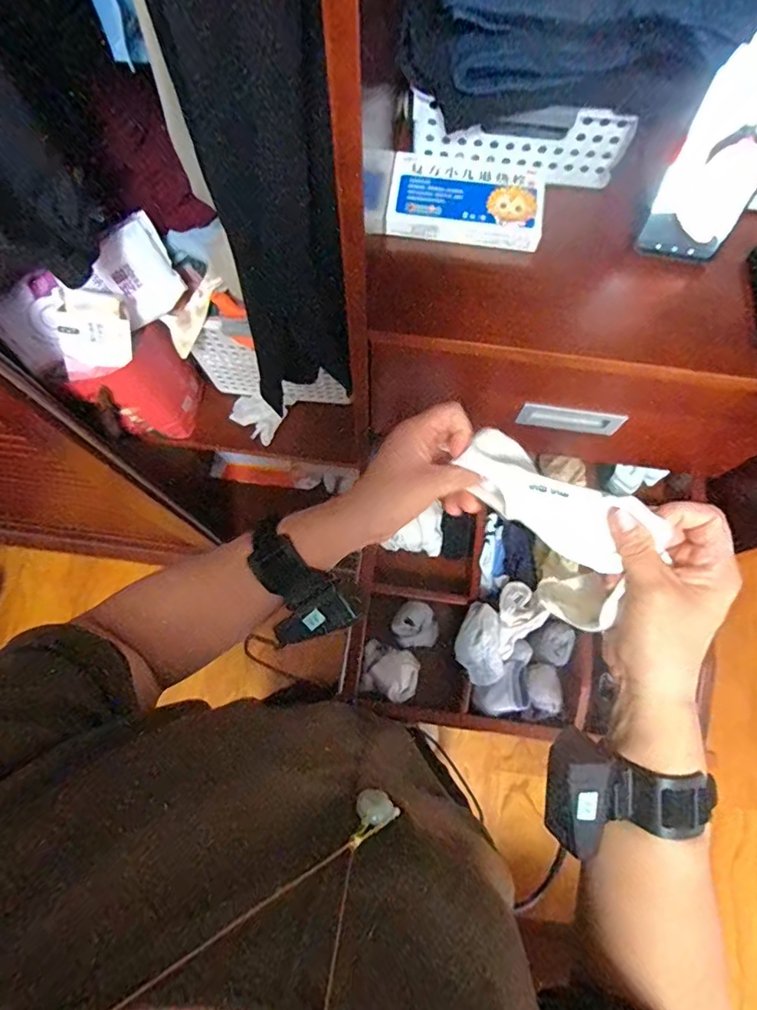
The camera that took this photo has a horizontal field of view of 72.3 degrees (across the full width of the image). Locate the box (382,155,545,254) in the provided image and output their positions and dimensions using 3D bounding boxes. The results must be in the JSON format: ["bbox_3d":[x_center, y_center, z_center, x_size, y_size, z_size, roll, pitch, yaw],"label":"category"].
[{"bbox_3d":[0.083,-0.291,0.498,0.144,0.021,0.080,5,73,0],"label":"box"}]

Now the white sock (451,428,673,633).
[{"bbox_3d":[0.121,0.012,0.372,0.055,0.117,0.145,-33,77,-11],"label":"white sock"}]

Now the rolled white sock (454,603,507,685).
[{"bbox_3d":[0.120,0.160,0.595,0.057,0.042,0.090,5,73,0],"label":"rolled white sock"}]

